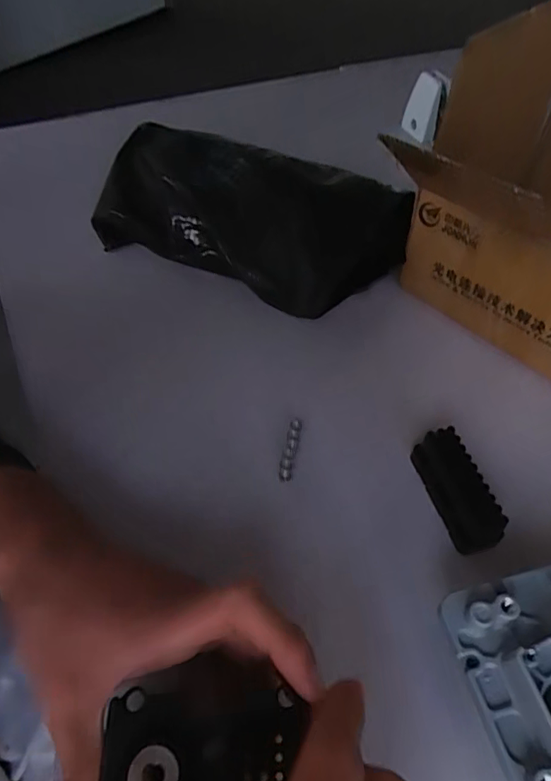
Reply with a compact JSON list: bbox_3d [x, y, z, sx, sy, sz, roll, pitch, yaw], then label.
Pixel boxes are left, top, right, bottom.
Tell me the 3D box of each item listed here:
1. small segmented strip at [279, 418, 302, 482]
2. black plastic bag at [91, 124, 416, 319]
[{"bbox_3d":[0.009,0.036,0.338,0.007,0.010,0.041,11,53,6],"label":"small segmented strip"},{"bbox_3d":[-0.024,-0.141,0.434,0.249,0.061,0.109,23,56,15],"label":"black plastic bag"}]

